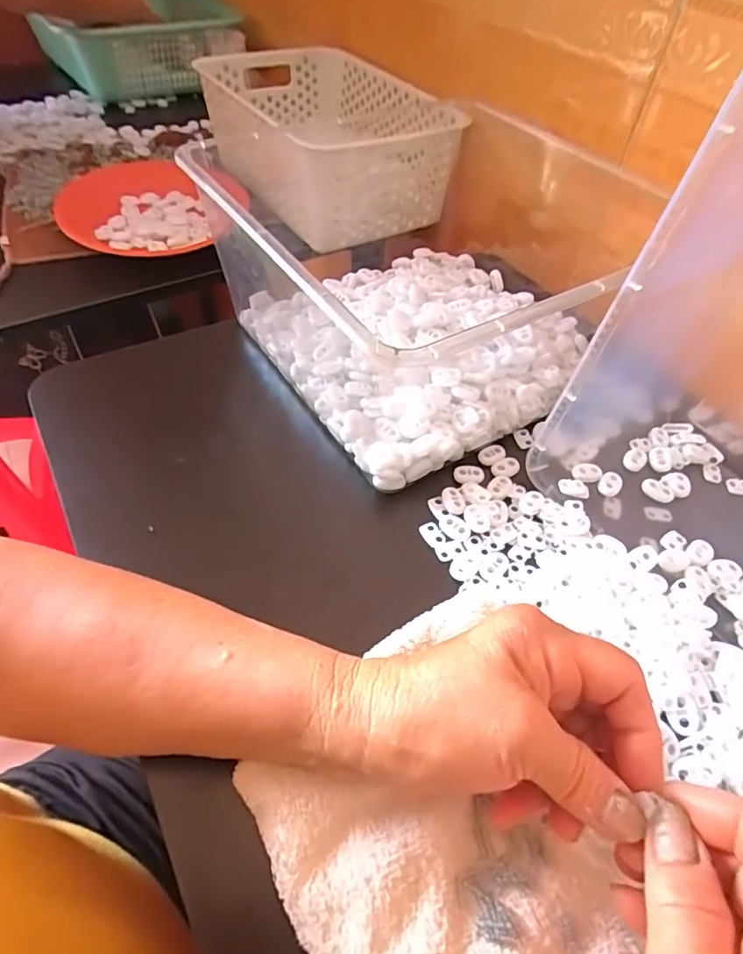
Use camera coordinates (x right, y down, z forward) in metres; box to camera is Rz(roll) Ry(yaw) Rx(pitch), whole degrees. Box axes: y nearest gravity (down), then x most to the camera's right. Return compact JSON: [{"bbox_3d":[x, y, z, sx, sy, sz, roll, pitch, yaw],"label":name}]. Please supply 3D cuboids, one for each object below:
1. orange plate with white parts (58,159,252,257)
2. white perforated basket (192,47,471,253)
[{"bbox_3d":[-0.238,-0.297,0.580,0.187,0.031,0.168,-1,51,-5],"label":"orange plate with white parts"},{"bbox_3d":[-0.058,-0.411,0.643,0.217,0.099,0.301,-24,56,-21],"label":"white perforated basket"}]

